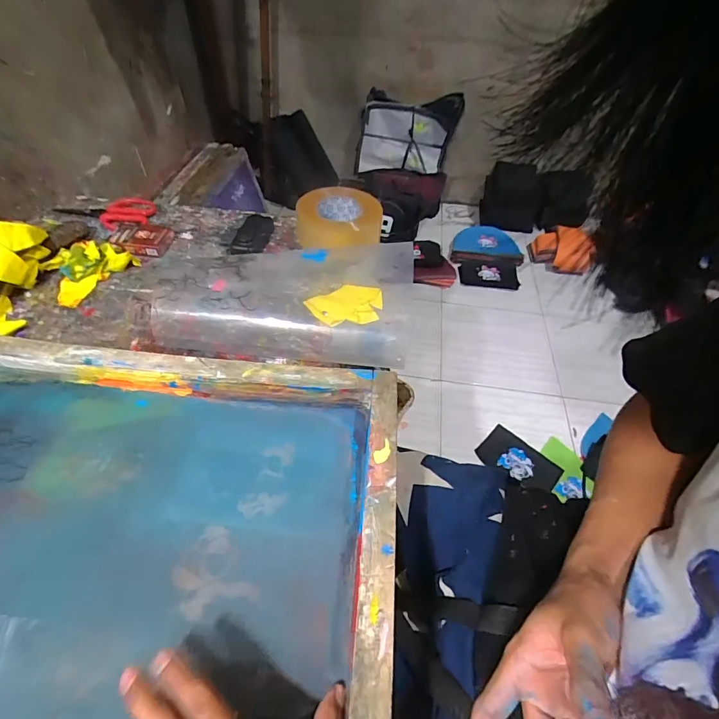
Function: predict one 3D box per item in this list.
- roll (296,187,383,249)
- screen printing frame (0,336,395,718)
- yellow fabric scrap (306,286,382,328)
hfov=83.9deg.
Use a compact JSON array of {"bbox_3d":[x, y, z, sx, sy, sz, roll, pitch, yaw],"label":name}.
[{"bbox_3d":[-0.033,-0.239,0.672,0.132,0.047,0.132,0,50,-4],"label":"roll"},{"bbox_3d":[-0.246,0.176,0.349,0.538,0.046,0.445,5,50,0],"label":"screen printing frame"},{"bbox_3d":[-0.020,-0.085,0.612,0.113,0.011,0.076,-9,51,-12],"label":"yellow fabric scrap"}]

